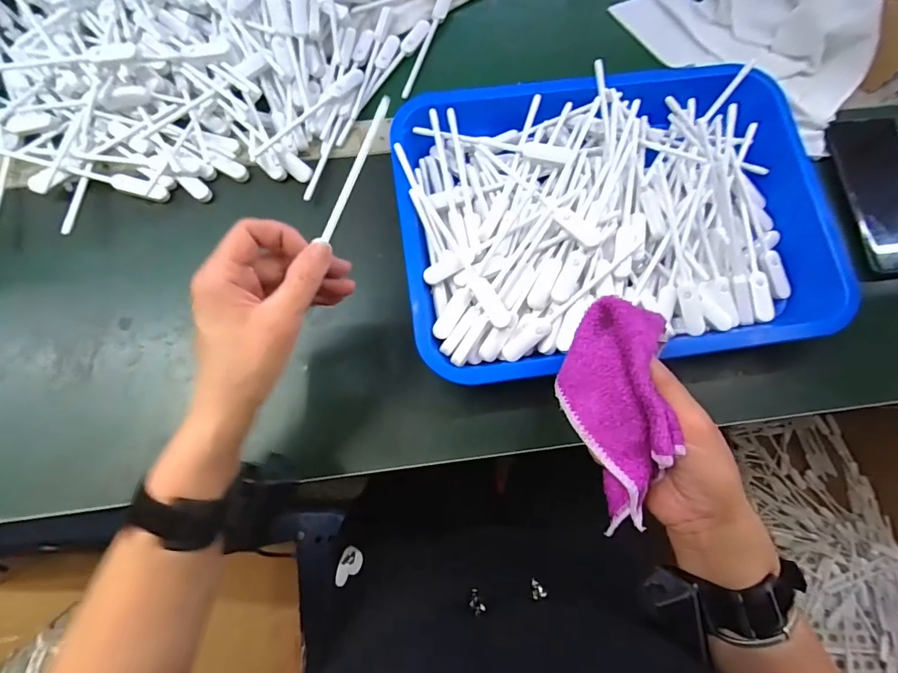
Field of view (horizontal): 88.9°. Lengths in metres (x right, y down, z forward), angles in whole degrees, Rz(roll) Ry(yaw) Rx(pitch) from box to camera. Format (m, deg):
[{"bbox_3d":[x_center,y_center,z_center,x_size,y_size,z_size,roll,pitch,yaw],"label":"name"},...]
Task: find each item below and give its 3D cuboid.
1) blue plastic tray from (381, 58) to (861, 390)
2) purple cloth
[{"bbox_3d":[0.148,-0.108,0.400,0.369,0.057,0.259,-7,76,-3],"label":"blue plastic tray"},{"bbox_3d":[0.109,0.051,0.307,0.064,0.051,0.149,-3,83,-2],"label":"purple cloth"}]

